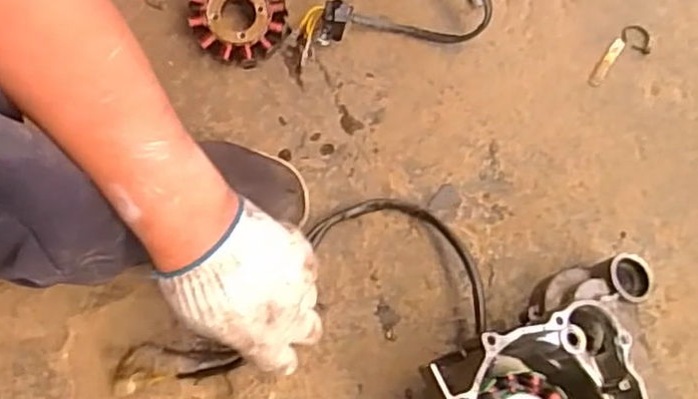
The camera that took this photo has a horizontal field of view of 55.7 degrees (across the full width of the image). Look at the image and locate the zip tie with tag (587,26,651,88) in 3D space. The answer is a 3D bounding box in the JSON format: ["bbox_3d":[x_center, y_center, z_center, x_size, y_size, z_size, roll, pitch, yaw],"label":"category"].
[{"bbox_3d":[0.244,-0.130,0.597,0.075,0.004,0.029,-39,80,-7],"label":"zip tie with tag"}]

